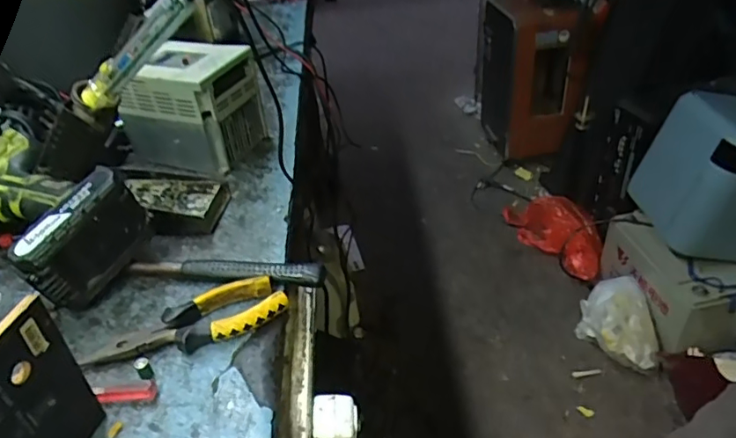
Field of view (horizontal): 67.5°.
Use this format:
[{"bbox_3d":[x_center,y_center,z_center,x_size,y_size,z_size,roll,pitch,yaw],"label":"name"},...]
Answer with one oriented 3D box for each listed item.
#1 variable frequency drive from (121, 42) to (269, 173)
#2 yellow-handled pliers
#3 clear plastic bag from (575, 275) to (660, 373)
[{"bbox_3d":[-0.208,-0.137,0.648,0.130,0.114,0.102,11,41,19],"label":"variable frequency drive"},{"bbox_3d":[-0.140,0.086,0.436,0.148,0.020,0.045,-19,41,-18],"label":"yellow-handled pliers"},{"bbox_3d":[0.602,0.249,1.309,0.142,0.119,0.201,-11,39,-9],"label":"clear plastic bag"}]

